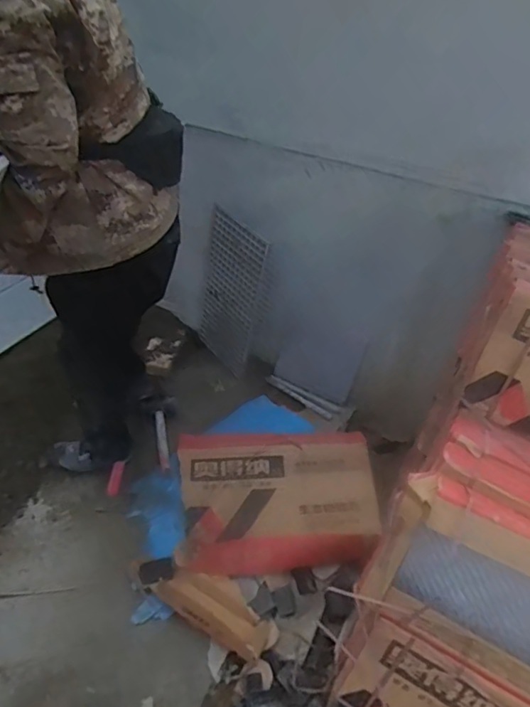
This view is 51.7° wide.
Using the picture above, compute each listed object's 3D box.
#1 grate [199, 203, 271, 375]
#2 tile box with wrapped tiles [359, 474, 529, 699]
[{"bbox_3d":[-0.125,-0.207,1.977,0.225,0.620,0.055,31,44,16],"label":"grate"},{"bbox_3d":[0.536,0.507,1.077,0.657,0.326,0.088,25,17,14],"label":"tile box with wrapped tiles"}]

